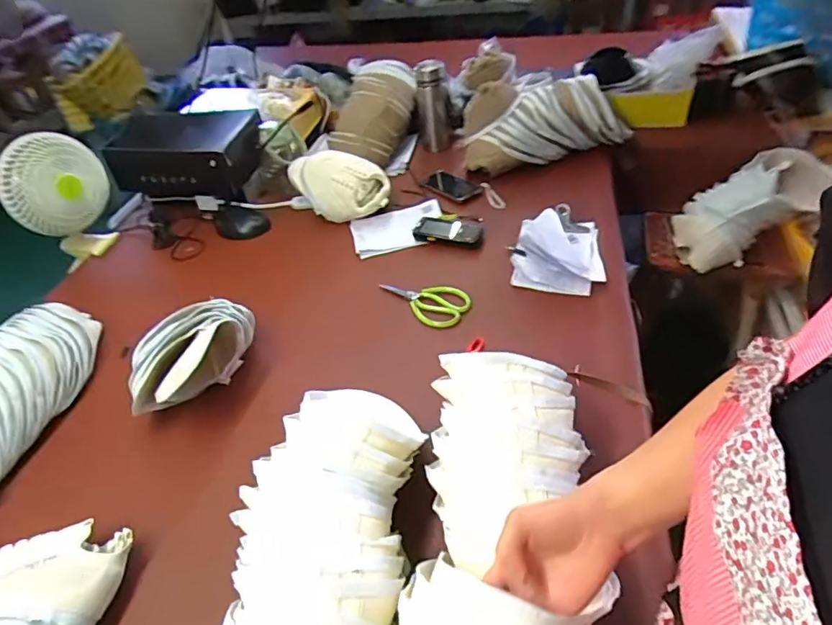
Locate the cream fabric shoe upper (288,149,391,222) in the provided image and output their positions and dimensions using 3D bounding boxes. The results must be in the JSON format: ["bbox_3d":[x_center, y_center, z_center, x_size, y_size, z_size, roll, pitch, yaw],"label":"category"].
[{"bbox_3d":[-0.178,-0.295,1.210,0.221,0.103,0.164,-12,42,-5],"label":"cream fabric shoe upper"}]

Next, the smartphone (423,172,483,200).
[{"bbox_3d":[0.091,-0.317,1.304,0.071,0.016,0.159,-33,48,-25],"label":"smartphone"}]

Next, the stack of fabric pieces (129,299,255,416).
[{"bbox_3d":[-0.352,0.067,0.844,0.089,0.125,0.236,24,51,30],"label":"stack of fabric pieces"}]

